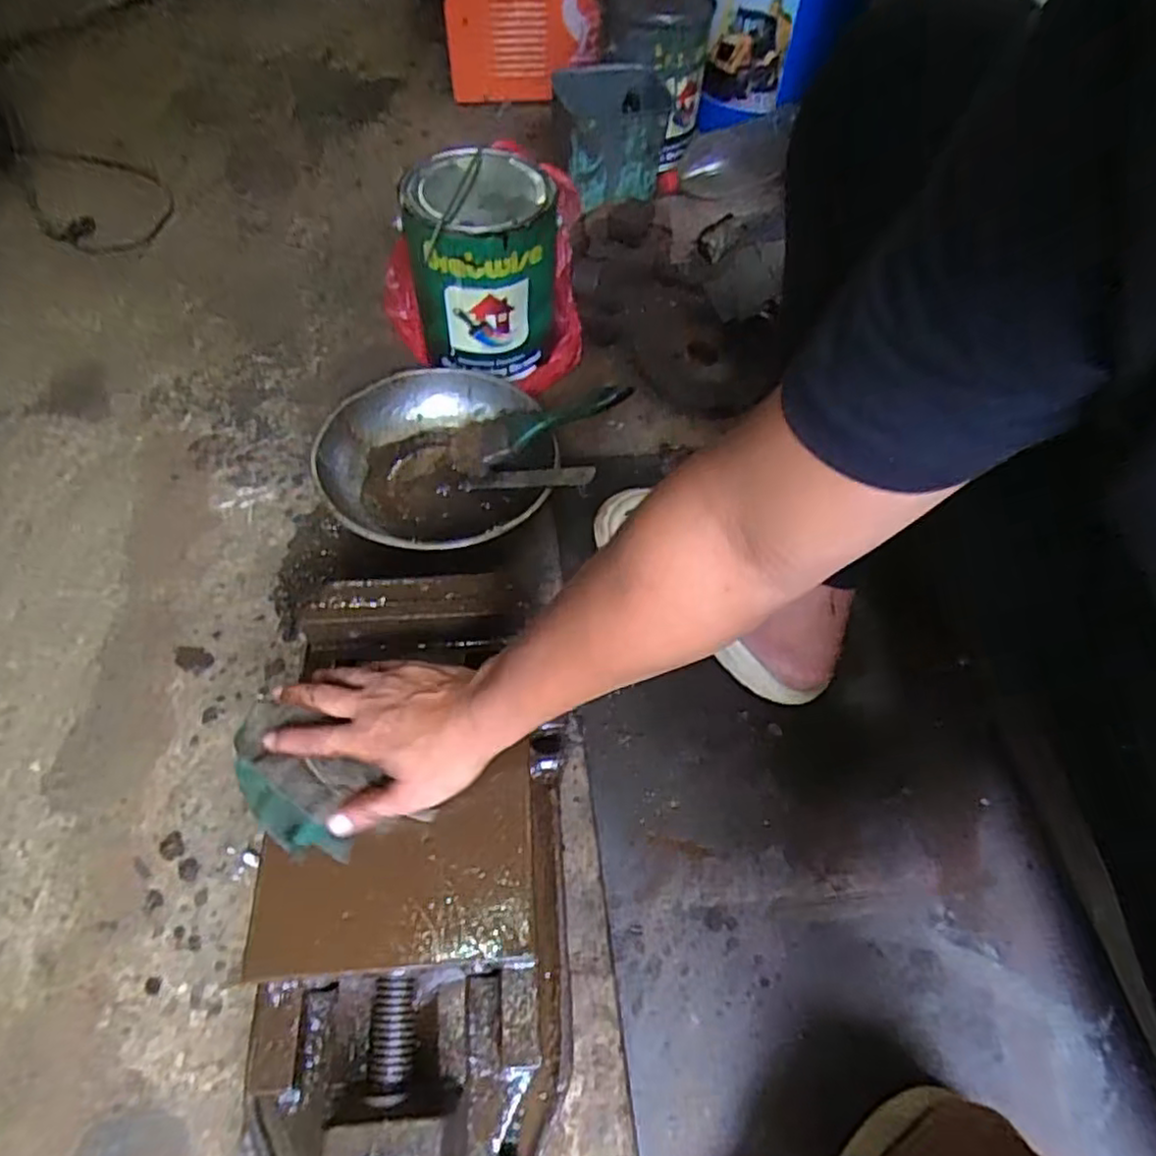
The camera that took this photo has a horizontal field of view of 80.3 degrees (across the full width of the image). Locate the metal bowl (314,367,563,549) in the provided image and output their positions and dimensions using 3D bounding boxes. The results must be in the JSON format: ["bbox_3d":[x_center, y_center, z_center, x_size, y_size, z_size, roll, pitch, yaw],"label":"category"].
[{"bbox_3d":[-0.149,-0.125,0.747,0.238,0.070,0.248,0,56,-1],"label":"metal bowl"}]

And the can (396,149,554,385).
[{"bbox_3d":[-0.108,-0.365,0.803,0.160,0.179,0.171,2,56,-2],"label":"can"}]

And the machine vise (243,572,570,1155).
[{"bbox_3d":[-0.115,0.211,0.482,0.202,0.115,0.466,-5,60,-4],"label":"machine vise"}]

